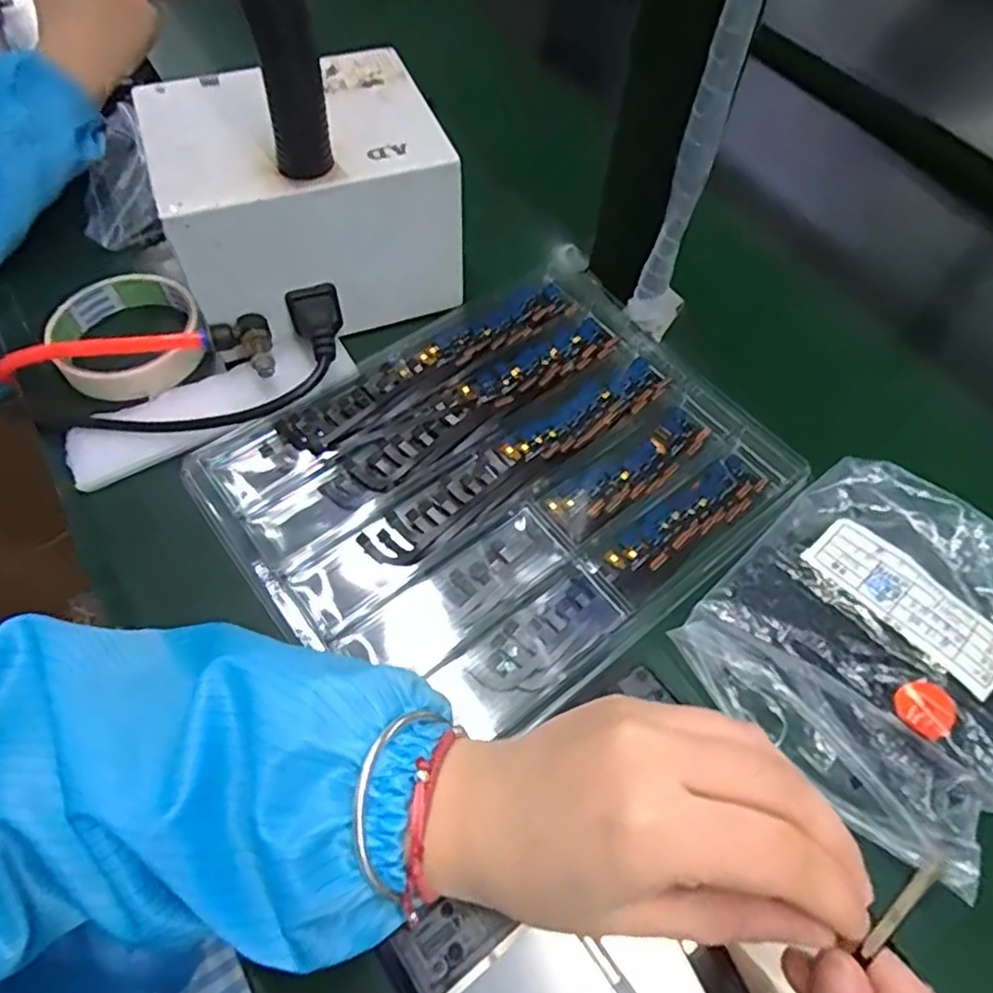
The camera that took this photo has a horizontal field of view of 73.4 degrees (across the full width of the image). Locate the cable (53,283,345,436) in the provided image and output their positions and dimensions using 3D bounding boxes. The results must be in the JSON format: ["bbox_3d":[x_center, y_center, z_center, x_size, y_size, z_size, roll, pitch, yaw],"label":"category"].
[{"bbox_3d":[-0.156,-0.063,0.371,0.164,0.034,0.056,-25,62,-18],"label":"cable"}]

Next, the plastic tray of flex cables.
[{"bbox_3d":[0.007,-0.012,0.363,0.268,0.018,0.214,-35,67,-19],"label":"plastic tray of flex cables"}]

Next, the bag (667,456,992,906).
[{"bbox_3d":[0.187,0.062,0.311,0.163,0.034,0.140,-39,69,-20],"label":"bag"}]

